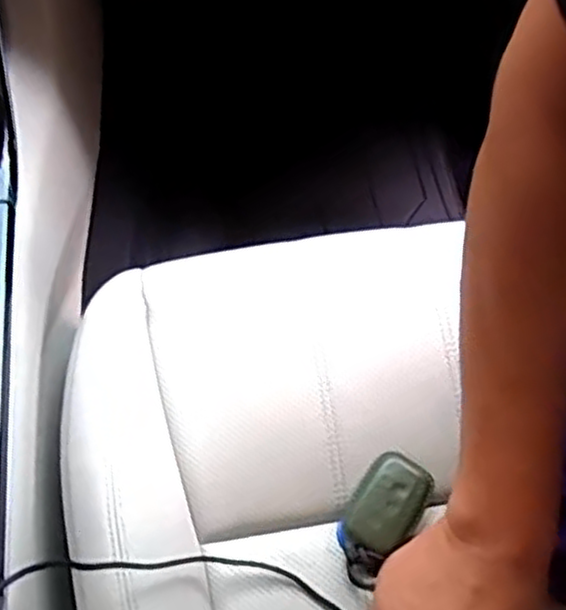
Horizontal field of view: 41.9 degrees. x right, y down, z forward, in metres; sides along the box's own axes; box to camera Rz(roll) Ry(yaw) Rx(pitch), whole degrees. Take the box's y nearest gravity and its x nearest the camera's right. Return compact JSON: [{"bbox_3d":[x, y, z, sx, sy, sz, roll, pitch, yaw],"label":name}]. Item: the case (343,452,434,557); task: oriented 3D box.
[{"bbox_3d":[0.075,0.143,0.535,0.046,0.013,0.073,32,64,14],"label":"case"}]

